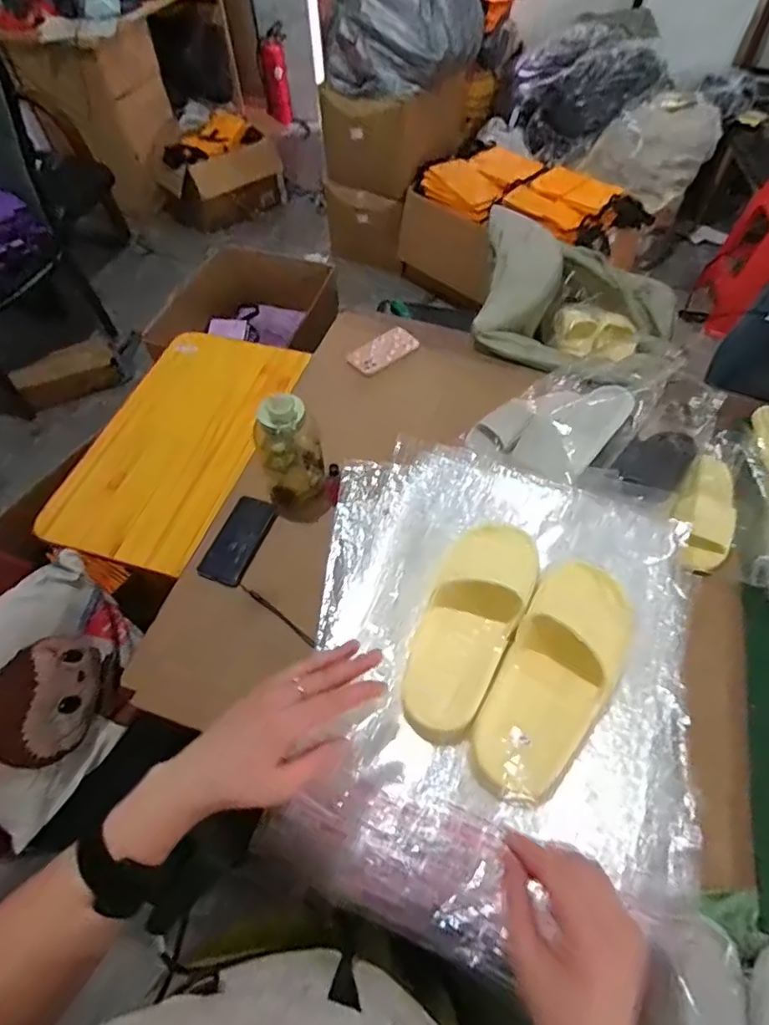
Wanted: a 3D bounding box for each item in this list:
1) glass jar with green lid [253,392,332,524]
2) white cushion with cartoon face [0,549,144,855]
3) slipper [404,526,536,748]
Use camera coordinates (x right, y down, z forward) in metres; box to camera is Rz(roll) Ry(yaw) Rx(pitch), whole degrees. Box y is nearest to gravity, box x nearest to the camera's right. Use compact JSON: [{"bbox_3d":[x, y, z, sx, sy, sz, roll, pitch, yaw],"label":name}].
[{"bbox_3d":[-0.157,-0.092,0.871,0.101,0.232,0.101,0,57,1],"label":"glass jar with green lid"},{"bbox_3d":[-0.561,0.299,0.872,0.057,0.337,0.331,-3,33,26],"label":"white cushion with cartoon face"},{"bbox_3d":[0.091,0.101,0.532,0.090,0.060,0.249,23,60,15],"label":"slipper"}]

